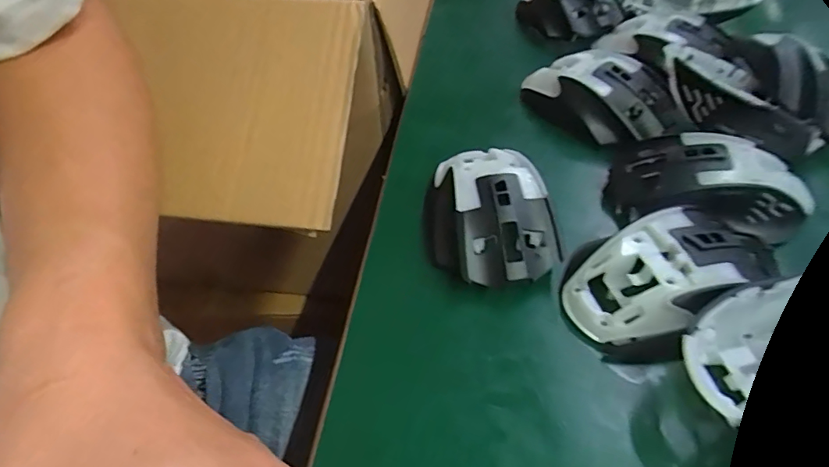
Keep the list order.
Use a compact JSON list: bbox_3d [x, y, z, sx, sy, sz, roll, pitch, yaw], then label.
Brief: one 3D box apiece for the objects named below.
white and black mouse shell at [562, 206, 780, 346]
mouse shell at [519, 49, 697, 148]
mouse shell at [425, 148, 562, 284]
[{"bbox_3d":[0.135,0.021,0.266,0.109,0.040,0.057,-17,50,-14],"label":"white and black mouse shell"},{"bbox_3d":[0.140,-0.102,0.378,0.066,0.044,0.118,-30,55,-23],"label":"mouse shell"},{"bbox_3d":[0.044,-0.013,0.301,0.073,0.035,0.099,-10,49,-8],"label":"mouse shell"}]

